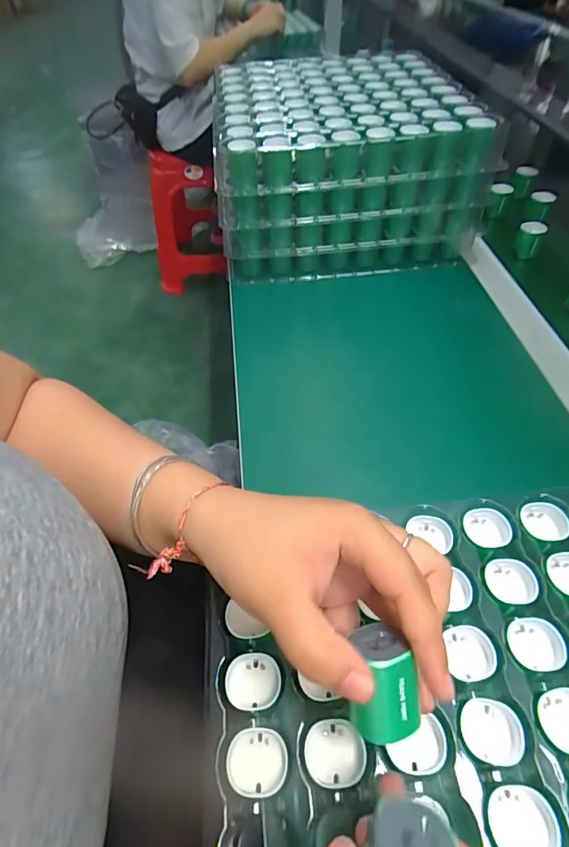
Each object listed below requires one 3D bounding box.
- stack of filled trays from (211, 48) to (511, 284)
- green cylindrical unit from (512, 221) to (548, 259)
[{"bbox_3d":[0.069,-0.319,0.565,0.289,0.153,0.260,-5,51,0],"label":"stack of filled trays"},{"bbox_3d":[0.309,-0.231,0.568,0.030,0.043,0.029,-2,51,2],"label":"green cylindrical unit"}]

